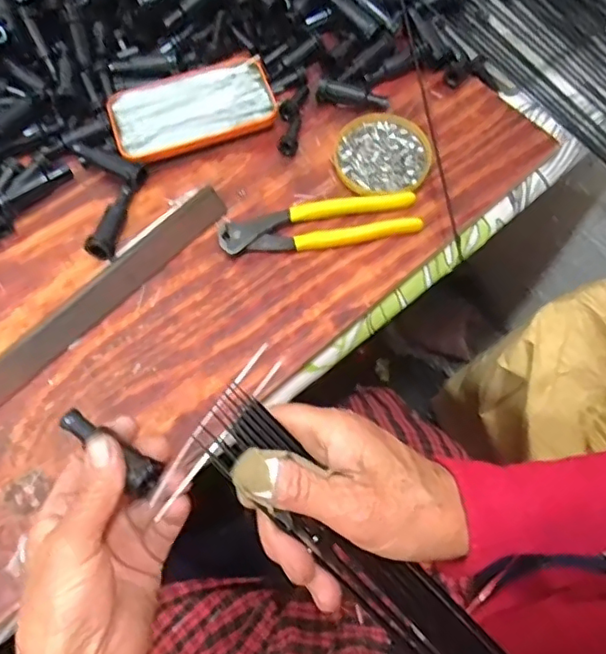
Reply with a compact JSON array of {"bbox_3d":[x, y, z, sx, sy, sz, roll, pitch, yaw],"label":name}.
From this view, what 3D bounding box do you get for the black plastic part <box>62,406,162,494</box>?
[{"bbox_3d":[-0.110,0.070,0.331,0.071,0.016,0.019,30,71,22],"label":"black plastic part"}]

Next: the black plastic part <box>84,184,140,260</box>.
[{"bbox_3d":[-0.159,-0.091,0.487,0.020,0.023,0.075,12,68,6],"label":"black plastic part"}]

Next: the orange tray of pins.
[{"bbox_3d":[-0.099,-0.197,0.522,0.144,0.015,0.076,-20,68,-8],"label":"orange tray of pins"}]

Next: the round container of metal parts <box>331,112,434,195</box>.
[{"bbox_3d":[0.069,-0.154,0.512,0.082,0.011,0.085,0,67,1],"label":"round container of metal parts"}]

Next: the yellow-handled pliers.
[{"bbox_3d":[0.014,-0.086,0.480,0.163,0.015,0.039,-9,67,-3],"label":"yellow-handled pliers"}]

